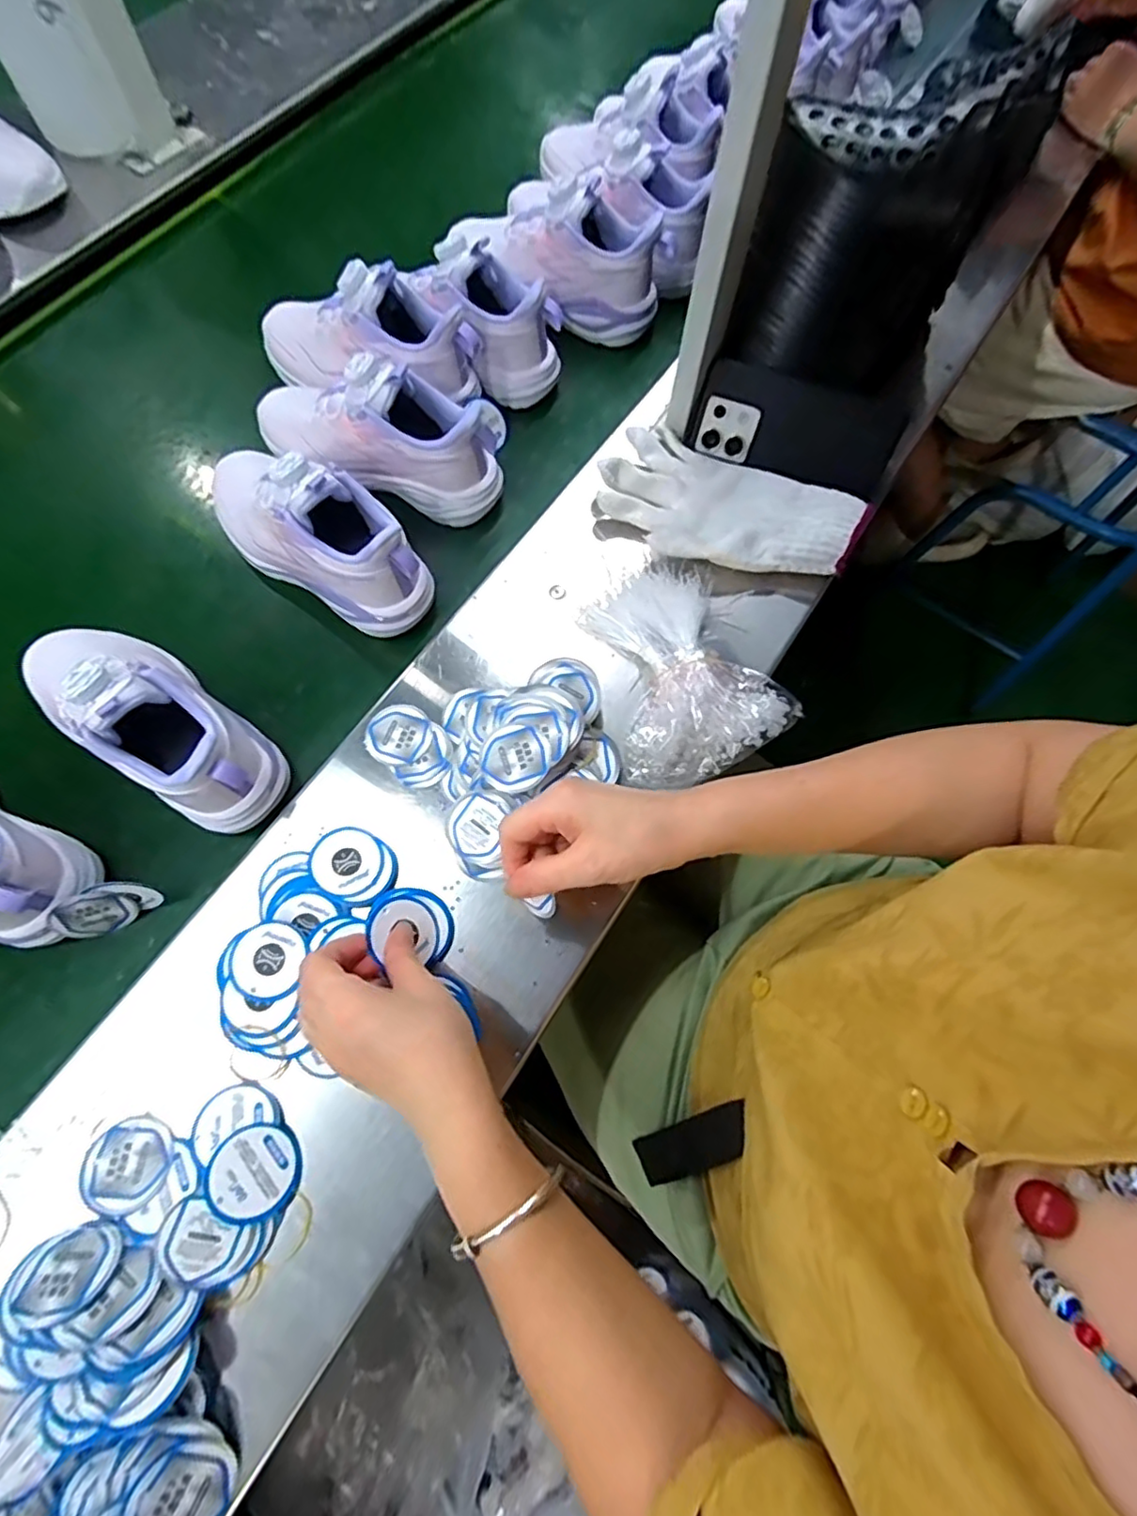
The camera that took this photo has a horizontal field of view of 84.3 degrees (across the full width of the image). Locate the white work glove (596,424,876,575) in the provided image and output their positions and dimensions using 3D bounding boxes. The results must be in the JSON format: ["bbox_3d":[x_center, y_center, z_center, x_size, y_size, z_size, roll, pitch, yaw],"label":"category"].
[{"bbox_3d":[0.132,-0.209,0.518,0.208,0.026,0.116,28,71,7],"label":"white work glove"}]

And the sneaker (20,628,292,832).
[{"bbox_3d":[-0.302,-0.037,0.444,0.215,0.115,0.079,33,69,12],"label":"sneaker"}]

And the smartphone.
[{"bbox_3d":[0.197,-0.283,0.541,0.175,0.073,0.014,16,41,-2],"label":"smartphone"}]

